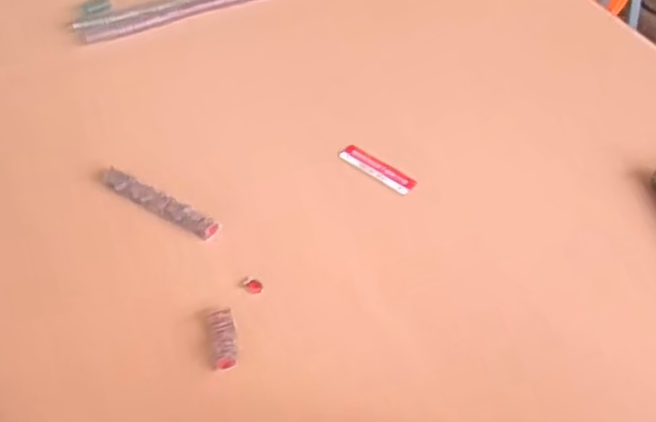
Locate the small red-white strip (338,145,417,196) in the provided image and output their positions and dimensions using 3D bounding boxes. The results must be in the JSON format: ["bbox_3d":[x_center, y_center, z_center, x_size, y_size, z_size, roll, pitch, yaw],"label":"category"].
[{"bbox_3d":[0.040,-0.034,0.616,0.068,0.004,0.020,30,55,21],"label":"small red-white strip"}]

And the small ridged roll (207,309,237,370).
[{"bbox_3d":[-0.070,0.087,0.499,0.016,0.013,0.042,-9,51,-11],"label":"small ridged roll"}]

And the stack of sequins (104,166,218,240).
[{"bbox_3d":[-0.132,-0.007,0.574,0.110,0.011,0.018,27,54,19],"label":"stack of sequins"}]

